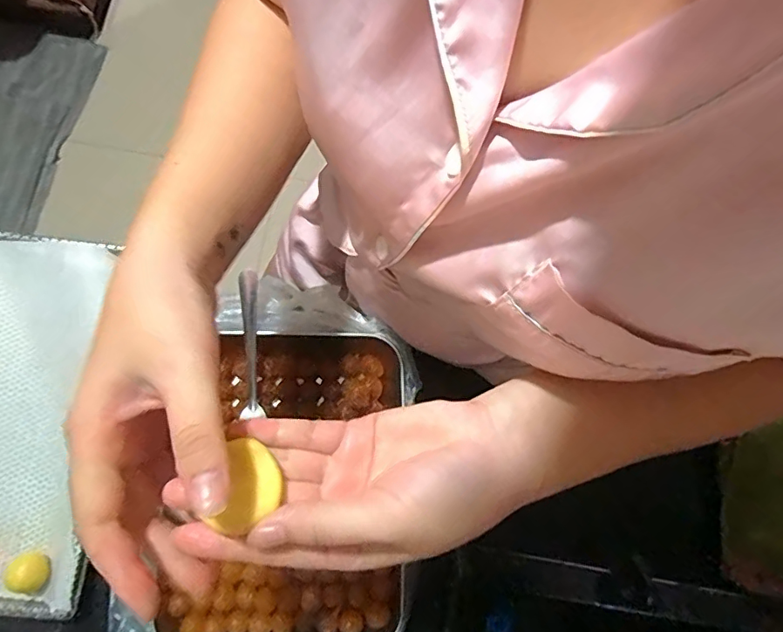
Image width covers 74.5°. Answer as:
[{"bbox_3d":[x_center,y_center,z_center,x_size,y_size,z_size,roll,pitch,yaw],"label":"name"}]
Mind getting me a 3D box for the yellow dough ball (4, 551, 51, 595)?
[{"bbox_3d":[-0.291,0.207,0.412,0.025,0.020,0.027,0,76,-1],"label":"yellow dough ball"}]

